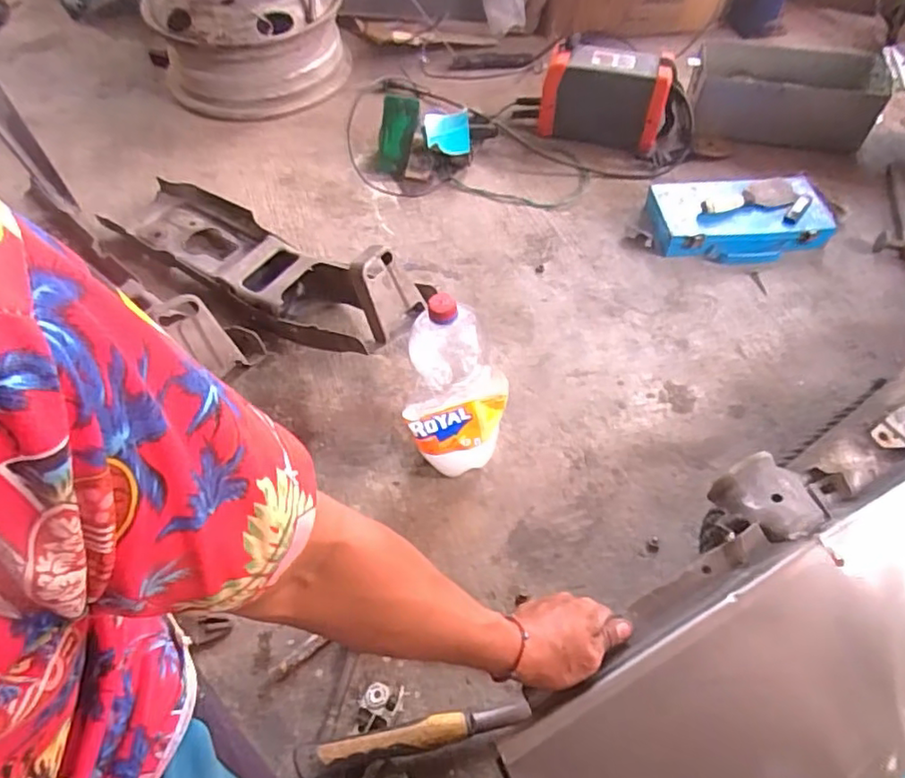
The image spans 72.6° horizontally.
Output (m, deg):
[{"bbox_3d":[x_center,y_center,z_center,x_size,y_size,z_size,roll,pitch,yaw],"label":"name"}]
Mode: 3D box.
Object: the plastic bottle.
[{"bbox_3d":[0.010,0.000,0.747,0.078,0.313,0.127,31,54,24],"label":"plastic bottle"}]

